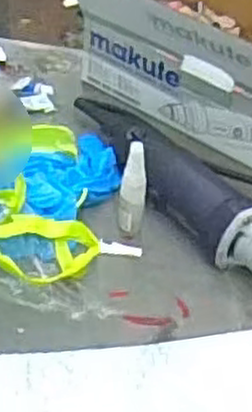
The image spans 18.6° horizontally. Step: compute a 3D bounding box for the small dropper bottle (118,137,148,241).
[{"bbox_3d":[0.006,-0.012,0.676,0.023,0.093,0.020,9,43,1],"label":"small dropper bottle"}]

